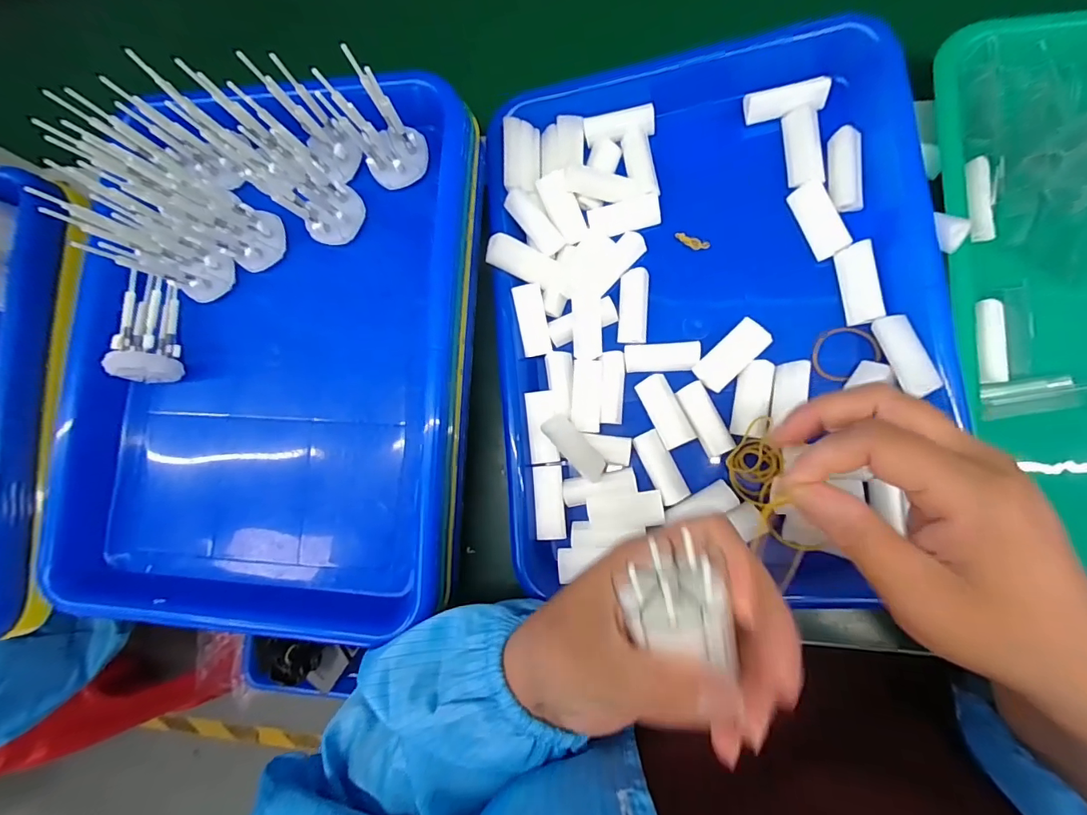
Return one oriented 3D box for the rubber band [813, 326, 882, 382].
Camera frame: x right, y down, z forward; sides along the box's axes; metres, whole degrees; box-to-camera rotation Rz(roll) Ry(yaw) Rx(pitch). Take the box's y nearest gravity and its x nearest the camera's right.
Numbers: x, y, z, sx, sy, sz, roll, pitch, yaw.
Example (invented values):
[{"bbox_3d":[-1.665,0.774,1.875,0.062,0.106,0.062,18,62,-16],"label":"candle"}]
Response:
[{"bbox_3d":[0.177,-0.033,0.277,0.034,0.004,0.029,-35,73,19],"label":"rubber band"}]

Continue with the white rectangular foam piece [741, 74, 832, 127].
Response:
[{"bbox_3d":[0.150,-0.190,0.291,0.047,0.011,0.017,-5,88,19],"label":"white rectangular foam piece"}]

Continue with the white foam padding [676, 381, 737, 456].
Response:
[{"bbox_3d":[0.100,0.007,0.286,0.018,0.008,0.046,-25,73,5],"label":"white foam padding"}]

